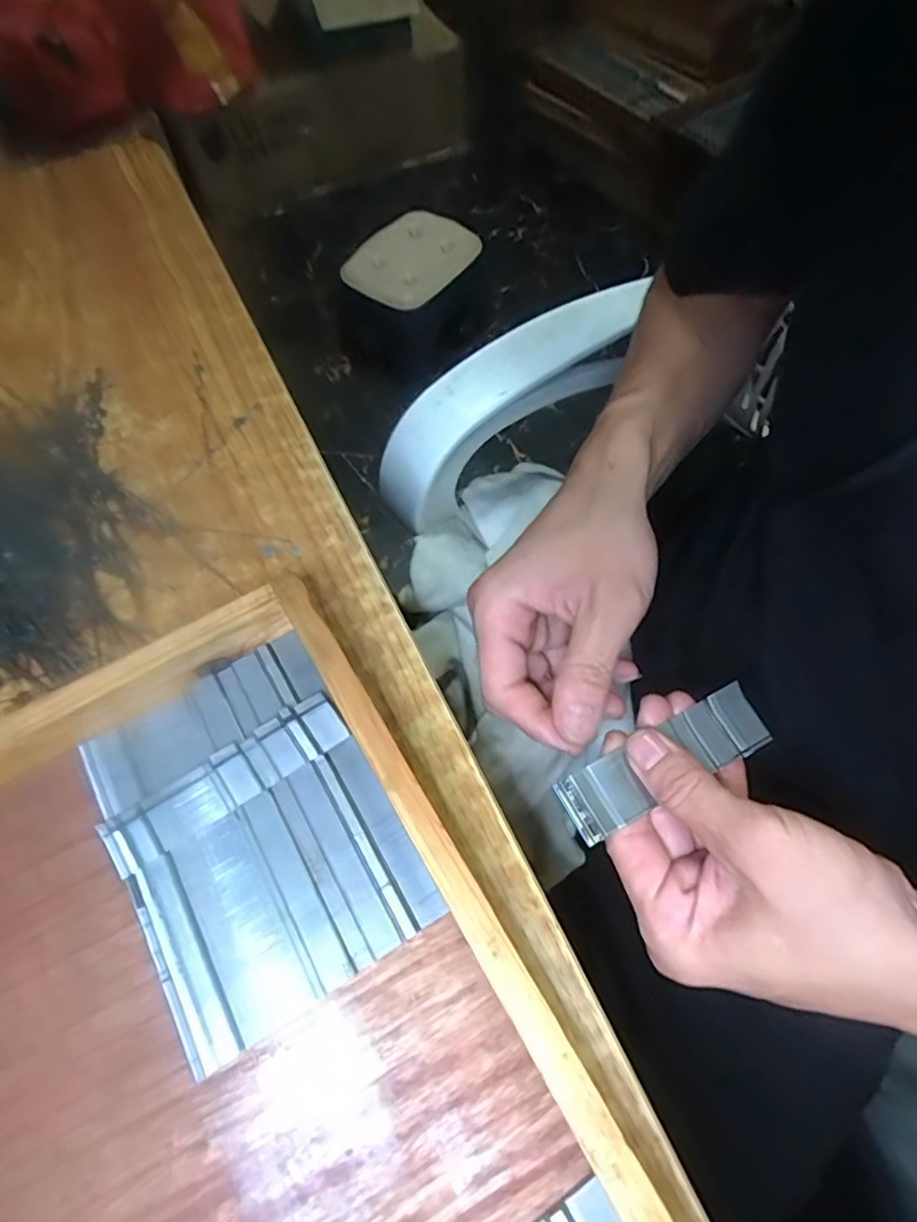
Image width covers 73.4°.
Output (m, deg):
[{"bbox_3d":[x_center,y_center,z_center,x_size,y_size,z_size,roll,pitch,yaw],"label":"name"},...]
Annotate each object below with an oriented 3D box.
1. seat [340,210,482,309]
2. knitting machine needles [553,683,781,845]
[{"bbox_3d":[-0.098,-0.716,1.242,0.207,0.040,0.309,36,70,17],"label":"seat"},{"bbox_3d":[0.092,0.066,0.272,0.101,0.008,0.029,-24,66,-16],"label":"knitting machine needles"}]

